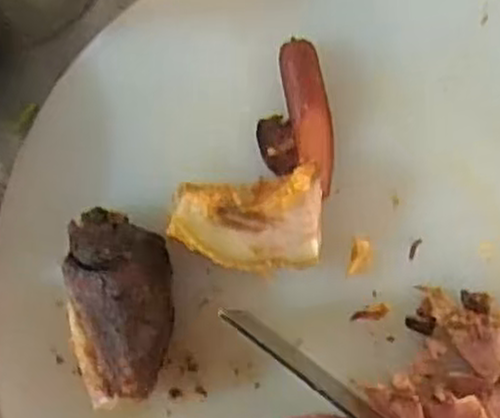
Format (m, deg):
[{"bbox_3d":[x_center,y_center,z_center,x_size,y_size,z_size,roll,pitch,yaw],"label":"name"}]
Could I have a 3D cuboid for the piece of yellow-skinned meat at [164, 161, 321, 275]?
[{"bbox_3d":[-0.001,0.008,0.391,0.077,0.037,0.048,-8,83,5],"label":"piece of yellow-skinned meat"}]

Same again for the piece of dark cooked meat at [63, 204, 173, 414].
[{"bbox_3d":[-0.064,0.047,0.390,0.045,0.047,0.096,-7,83,5],"label":"piece of dark cooked meat"}]

